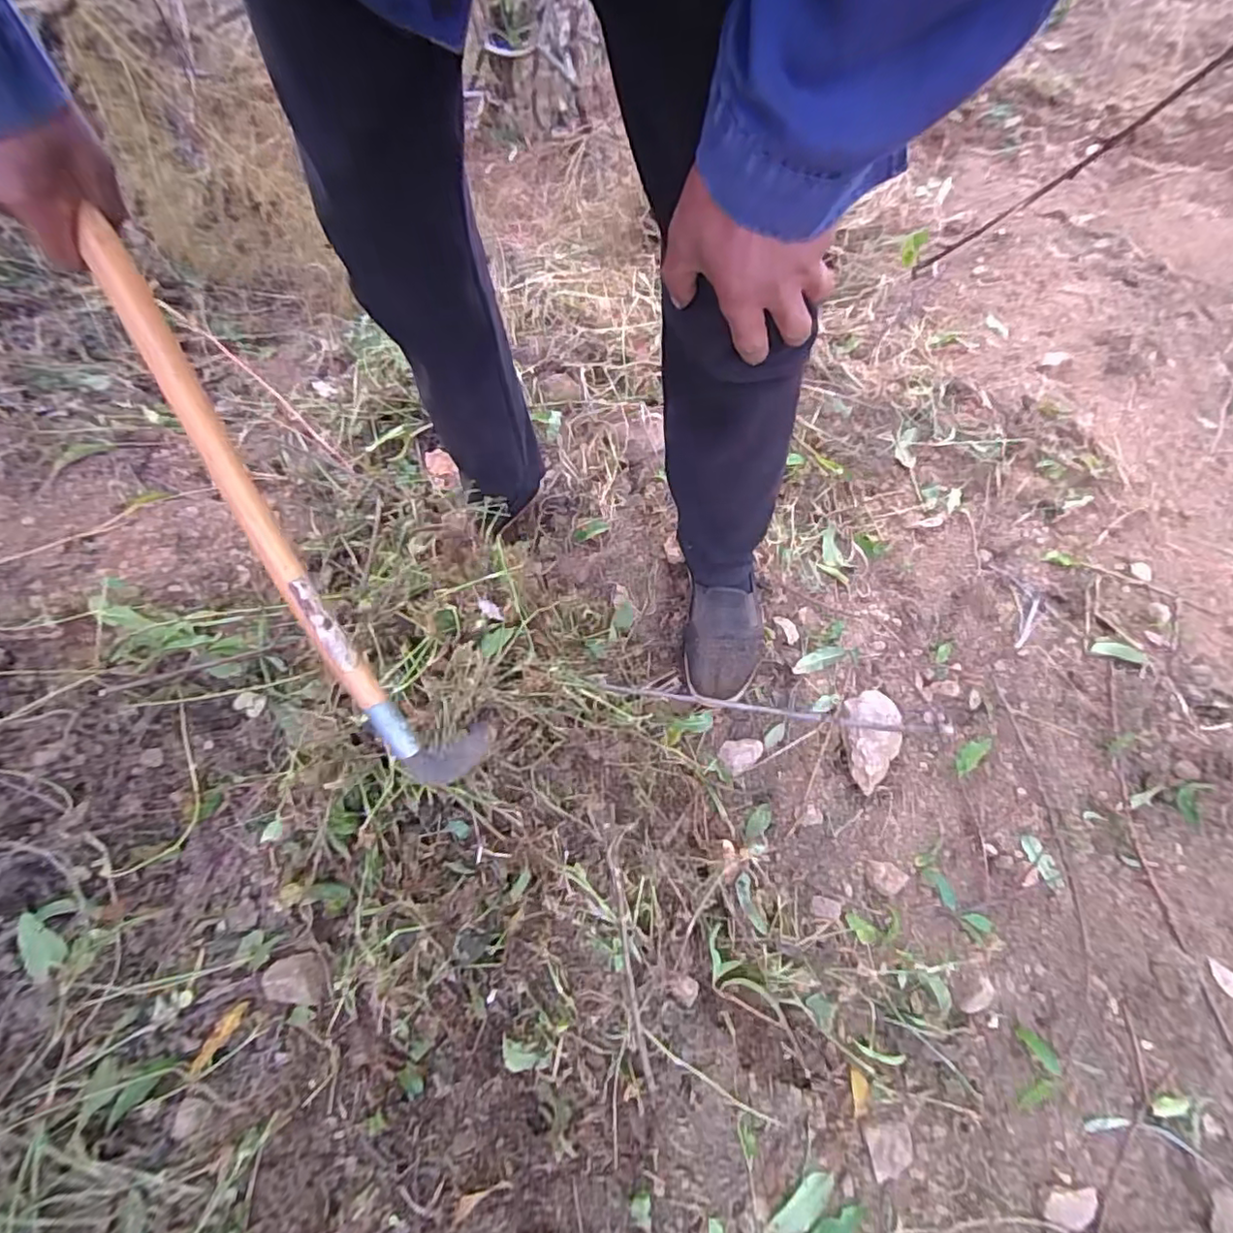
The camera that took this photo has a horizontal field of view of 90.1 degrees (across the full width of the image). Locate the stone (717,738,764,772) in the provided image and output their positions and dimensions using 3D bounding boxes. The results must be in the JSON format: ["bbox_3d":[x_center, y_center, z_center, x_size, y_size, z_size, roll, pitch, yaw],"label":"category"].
[{"bbox_3d":[0.152,0.168,0.749,0.050,0.021,0.036,-8,68,0],"label":"stone"}]

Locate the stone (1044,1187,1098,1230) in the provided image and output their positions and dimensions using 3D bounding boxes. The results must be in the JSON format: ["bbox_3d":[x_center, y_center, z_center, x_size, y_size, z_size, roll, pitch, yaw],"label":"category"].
[{"bbox_3d":[0.424,0.550,0.573,0.048,0.009,0.029,-3,68,1],"label":"stone"}]

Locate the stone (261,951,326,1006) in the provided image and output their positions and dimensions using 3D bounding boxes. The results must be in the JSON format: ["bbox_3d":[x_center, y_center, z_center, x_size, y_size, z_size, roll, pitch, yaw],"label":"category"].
[{"bbox_3d":[-0.345,0.386,0.652,0.063,0.020,0.049,-10,68,-1],"label":"stone"}]

